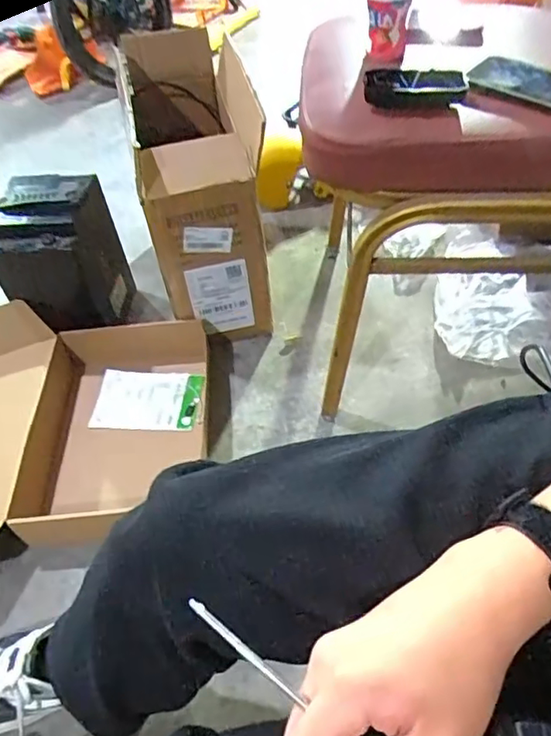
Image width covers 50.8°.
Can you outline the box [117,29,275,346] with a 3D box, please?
[{"bbox_3d":[-0.134,-0.338,1.040,0.186,0.466,0.394,-10,50,-6],"label":"box"}]

